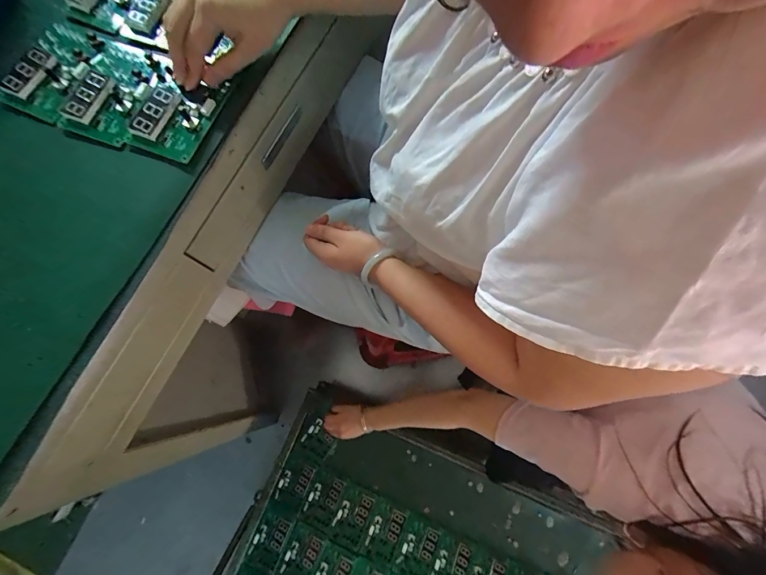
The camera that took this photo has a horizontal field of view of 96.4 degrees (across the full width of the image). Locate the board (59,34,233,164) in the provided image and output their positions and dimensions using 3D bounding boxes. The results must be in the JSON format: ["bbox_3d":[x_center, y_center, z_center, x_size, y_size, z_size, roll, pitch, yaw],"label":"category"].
[{"bbox_3d":[-0.298,-0.221,0.381,0.086,0.019,0.125,21,77,7],"label":"board"}]

